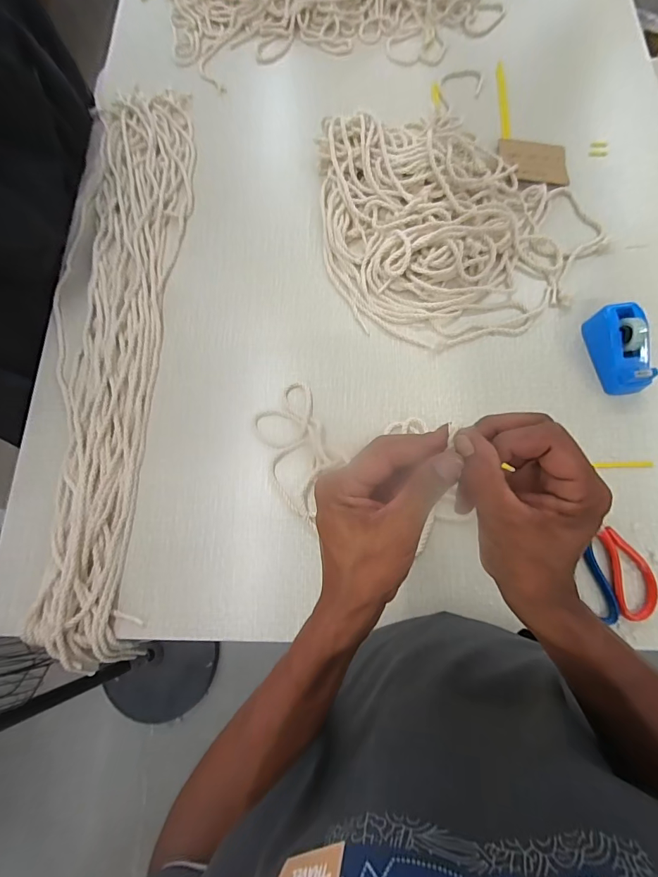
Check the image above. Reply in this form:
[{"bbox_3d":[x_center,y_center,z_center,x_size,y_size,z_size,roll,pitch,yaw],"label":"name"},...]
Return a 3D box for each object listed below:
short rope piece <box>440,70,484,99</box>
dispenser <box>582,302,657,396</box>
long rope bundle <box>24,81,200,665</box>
[{"bbox_3d":[0.241,-0.647,0.720,0.072,0.017,0.047,19,77,6],"label":"short rope piece"},{"bbox_3d":[0.402,-0.123,0.546,0.064,0.053,0.121,-13,73,5],"label":"dispenser"},{"bbox_3d":[-0.316,-0.172,0.592,0.189,0.034,0.925,-3,75,1],"label":"long rope bundle"}]

